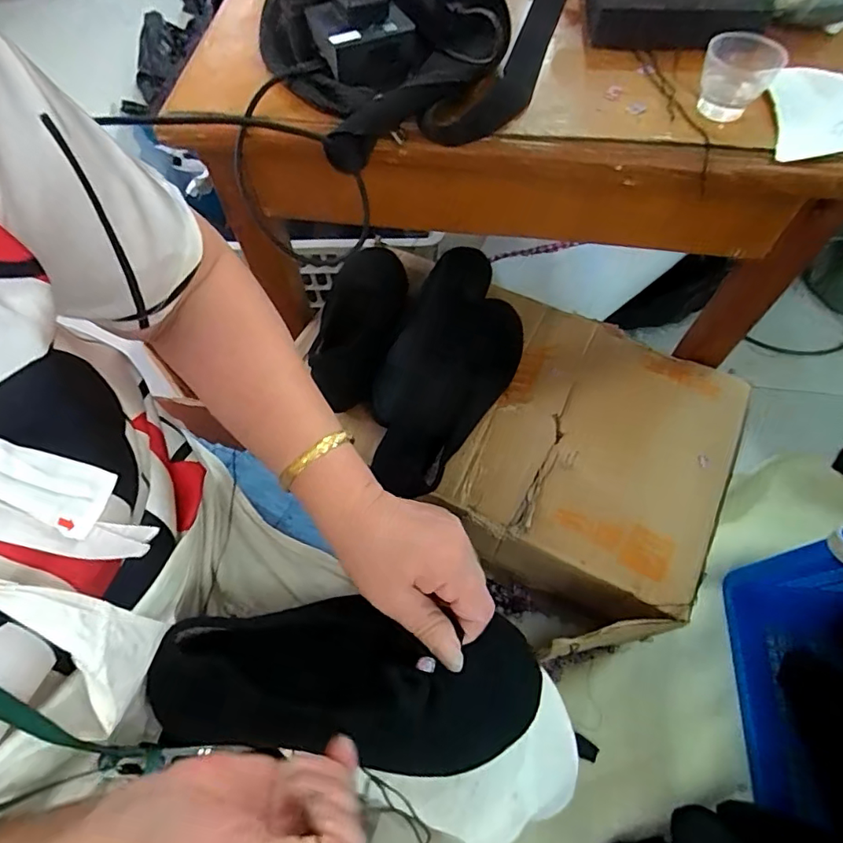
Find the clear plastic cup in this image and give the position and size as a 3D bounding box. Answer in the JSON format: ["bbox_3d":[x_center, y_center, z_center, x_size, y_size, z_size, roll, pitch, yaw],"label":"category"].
[{"bbox_3d":[0.252,-0.277,0.416,0.053,0.040,0.054,0,64,1],"label":"clear plastic cup"}]

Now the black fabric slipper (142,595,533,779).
[{"bbox_3d":[-0.050,0.165,0.329,0.238,0.046,0.091,2,64,4],"label":"black fabric slipper"}]

